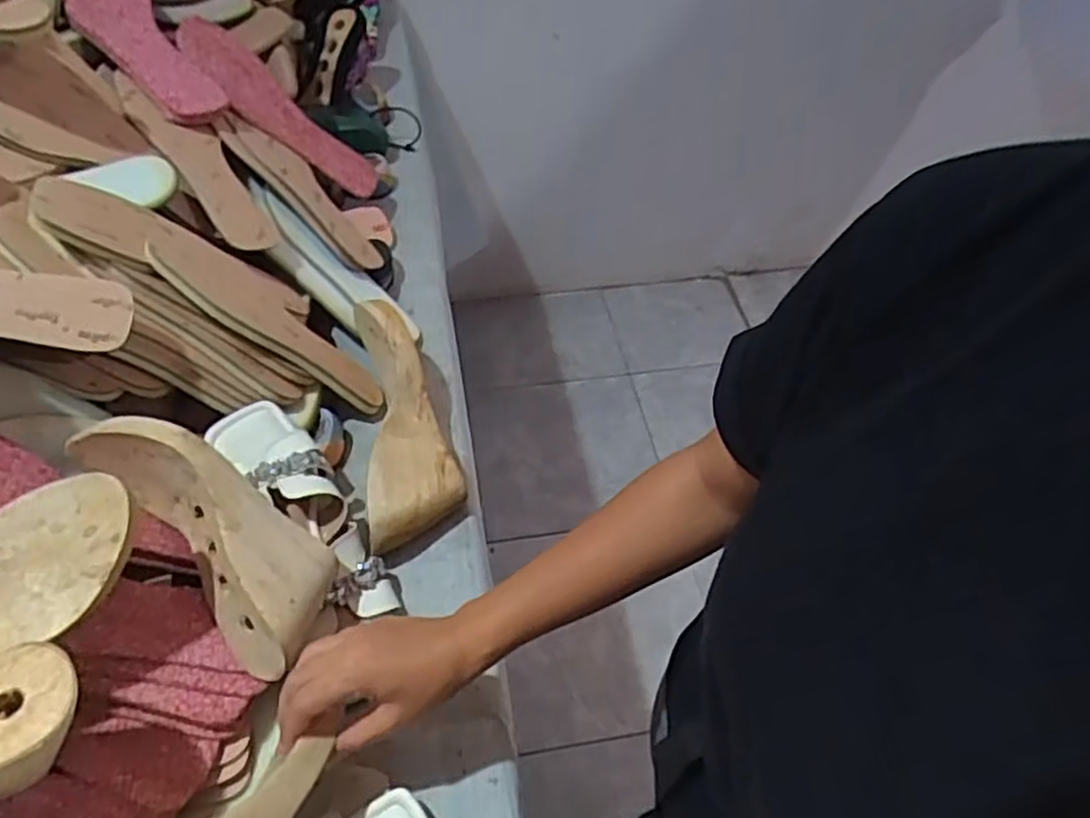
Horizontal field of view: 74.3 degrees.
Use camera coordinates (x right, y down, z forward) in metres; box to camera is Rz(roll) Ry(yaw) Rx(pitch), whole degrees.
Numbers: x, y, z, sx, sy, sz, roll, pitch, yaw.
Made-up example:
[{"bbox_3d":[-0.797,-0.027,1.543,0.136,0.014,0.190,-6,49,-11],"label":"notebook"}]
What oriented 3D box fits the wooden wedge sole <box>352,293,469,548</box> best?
[{"bbox_3d":[-0.124,0.010,0.658,0.081,0.089,0.231,-8,52,-7],"label":"wooden wedge sole"}]

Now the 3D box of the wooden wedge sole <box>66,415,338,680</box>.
[{"bbox_3d":[-0.236,0.084,0.515,0.215,0.068,0.085,42,61,9],"label":"wooden wedge sole"}]

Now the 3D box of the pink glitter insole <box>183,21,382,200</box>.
[{"bbox_3d":[-0.283,-0.323,0.796,0.029,0.246,0.078,-29,47,25],"label":"pink glitter insole"}]

